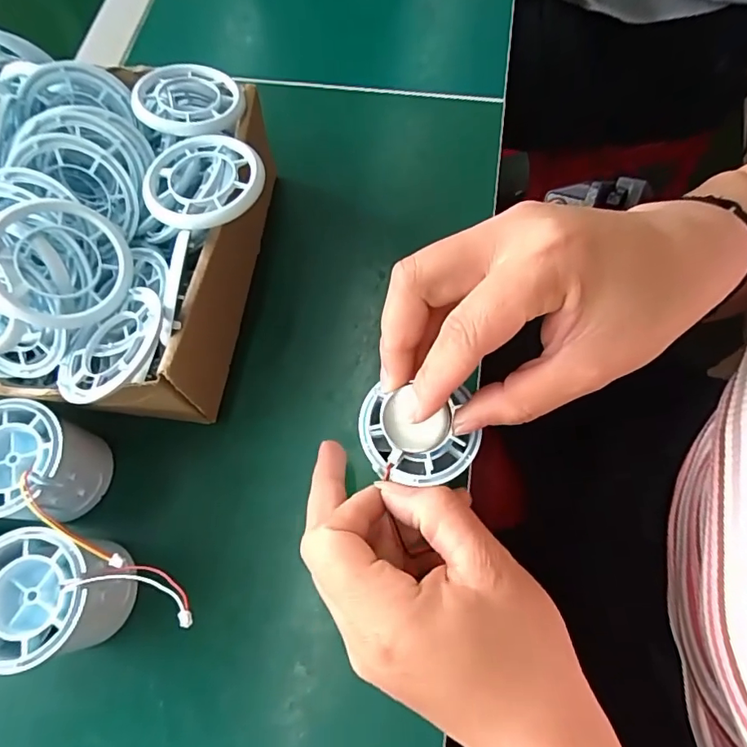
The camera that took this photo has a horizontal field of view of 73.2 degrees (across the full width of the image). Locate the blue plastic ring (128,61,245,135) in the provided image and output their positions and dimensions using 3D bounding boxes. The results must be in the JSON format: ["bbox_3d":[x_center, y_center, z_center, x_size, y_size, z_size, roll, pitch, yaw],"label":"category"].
[{"bbox_3d":[-0.097,-0.145,0.265,0.055,0.012,0.053,-1,69,2],"label":"blue plastic ring"}]

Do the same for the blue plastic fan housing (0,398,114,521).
[{"bbox_3d":[-0.169,0.047,0.253,0.057,0.051,0.053,0,69,3],"label":"blue plastic fan housing"}]

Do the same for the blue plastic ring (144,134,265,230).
[{"bbox_3d":[-0.080,-0.093,0.239,0.056,0.005,0.055,-1,69,2],"label":"blue plastic ring"}]

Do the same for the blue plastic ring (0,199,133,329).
[{"bbox_3d":[-0.140,-0.048,0.225,0.056,0.013,0.056,-11,88,-24],"label":"blue plastic ring"}]

